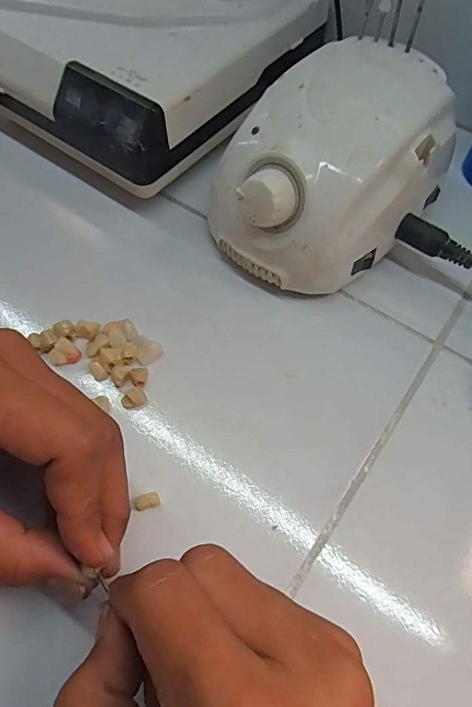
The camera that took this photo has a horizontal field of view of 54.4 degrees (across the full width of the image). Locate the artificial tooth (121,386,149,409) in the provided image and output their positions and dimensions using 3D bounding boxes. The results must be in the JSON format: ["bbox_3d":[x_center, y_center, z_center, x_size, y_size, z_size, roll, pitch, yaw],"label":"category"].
[{"bbox_3d":[-0.054,0.024,0.243,0.013,0.005,0.009,-26,64,-14],"label":"artificial tooth"}]

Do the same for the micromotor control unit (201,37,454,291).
[{"bbox_3d":[0.054,-0.107,0.271,0.103,0.078,0.136,40,68,20],"label":"micromotor control unit"}]

